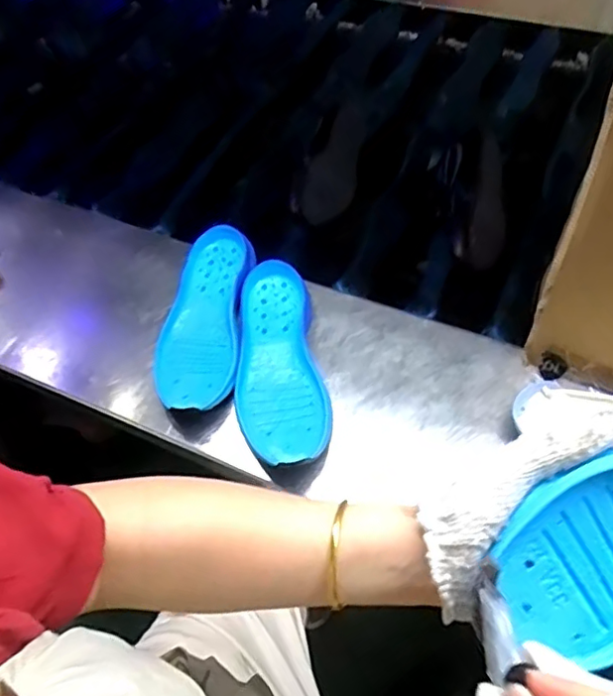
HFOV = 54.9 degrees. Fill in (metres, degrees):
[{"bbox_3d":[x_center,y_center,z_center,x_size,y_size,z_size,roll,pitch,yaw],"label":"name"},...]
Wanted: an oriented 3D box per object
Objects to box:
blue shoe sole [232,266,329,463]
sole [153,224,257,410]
[{"bbox_3d":[-0.031,0.012,0.608,0.088,0.027,0.234,-9,57,-3],"label":"blue shoe sole"},{"bbox_3d":[-0.112,-0.037,0.643,0.085,0.024,0.232,2,57,4],"label":"sole"}]

